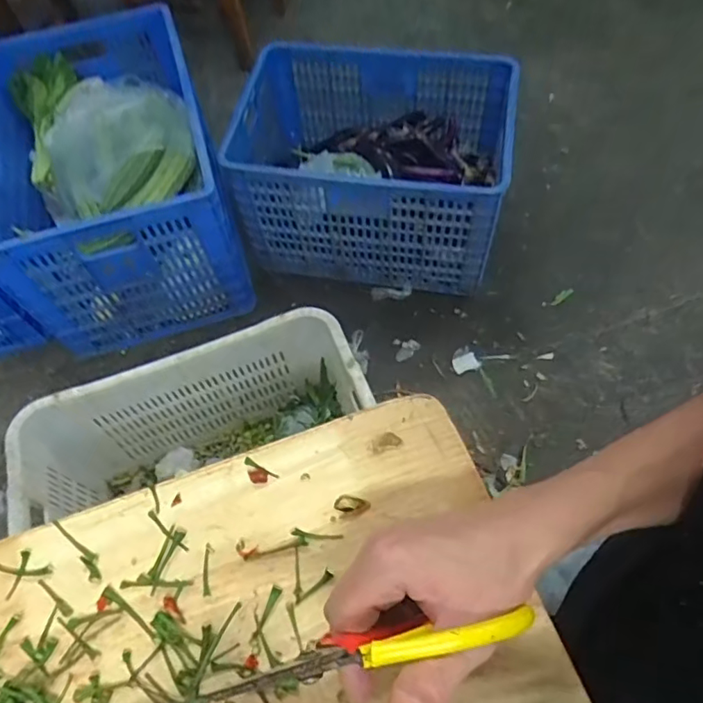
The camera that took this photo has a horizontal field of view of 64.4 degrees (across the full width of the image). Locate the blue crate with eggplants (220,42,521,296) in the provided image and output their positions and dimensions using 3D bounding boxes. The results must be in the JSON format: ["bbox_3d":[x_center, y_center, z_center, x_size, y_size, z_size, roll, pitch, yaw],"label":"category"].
[{"bbox_3d":[0.059,-0.447,1.364,0.584,0.368,0.440,9,63,9],"label":"blue crate with eggplants"}]

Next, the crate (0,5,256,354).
[{"bbox_3d":[-0.569,-0.440,1.374,0.486,0.389,0.719,-16,62,-5],"label":"crate"}]

